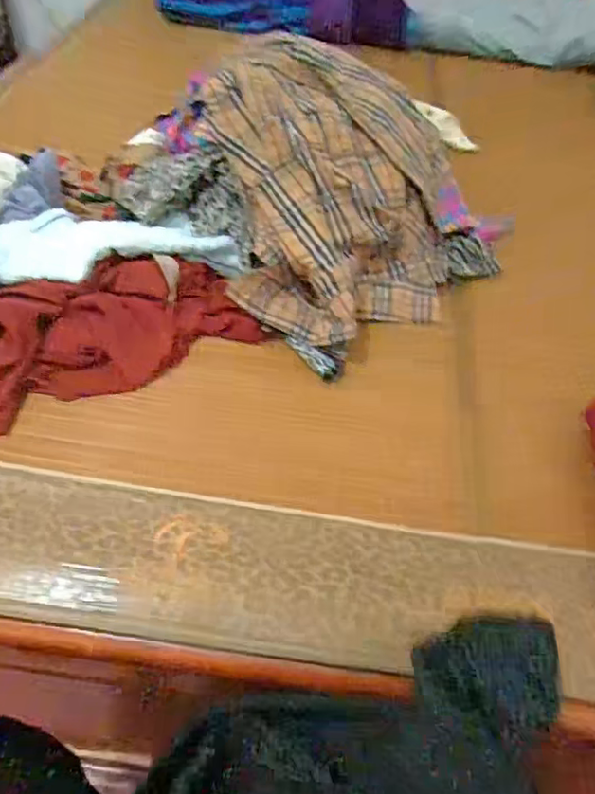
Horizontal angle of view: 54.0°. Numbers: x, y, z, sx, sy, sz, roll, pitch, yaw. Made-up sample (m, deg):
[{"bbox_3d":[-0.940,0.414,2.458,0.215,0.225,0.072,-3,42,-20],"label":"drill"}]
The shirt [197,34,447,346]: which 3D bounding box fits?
[{"bbox_3d":[0.053,-0.256,0.736,0.334,0.204,0.385,3,46,-3],"label":"shirt"}]

